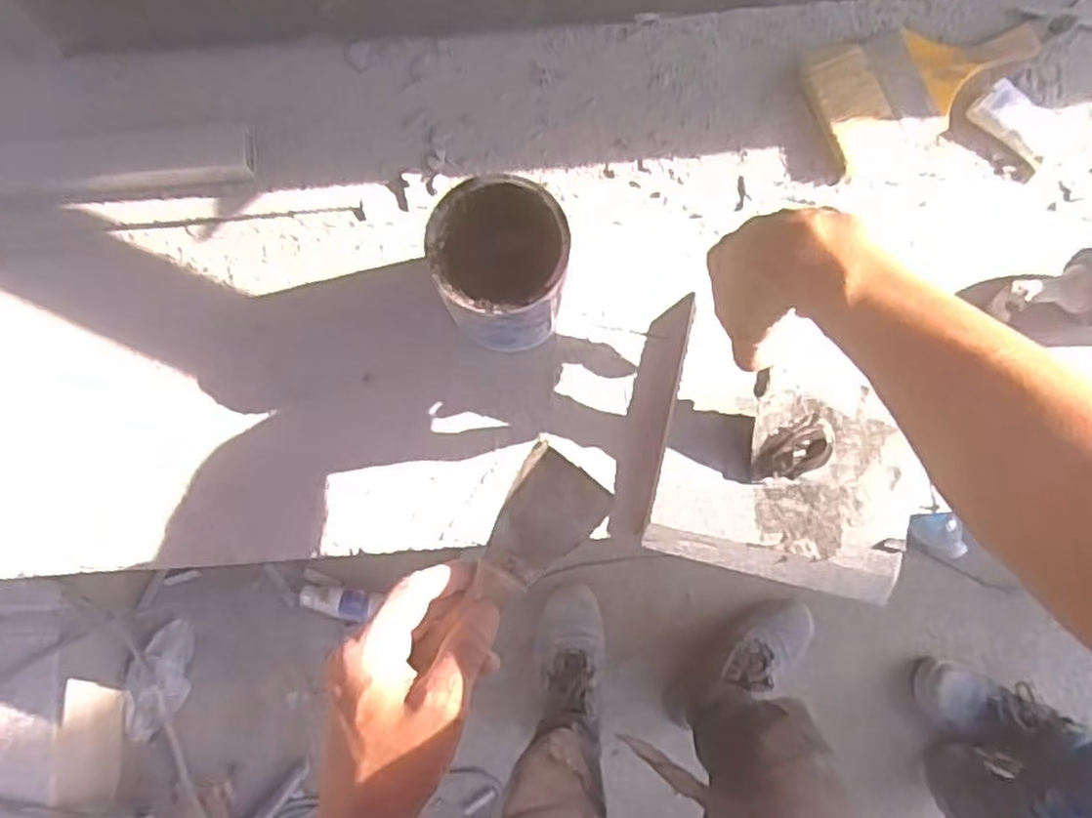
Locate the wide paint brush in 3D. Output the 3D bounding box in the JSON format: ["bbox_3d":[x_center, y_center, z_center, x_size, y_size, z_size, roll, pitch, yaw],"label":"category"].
[{"bbox_3d":[0.321,-0.281,0.637,0.194,0.025,0.102,-25,82,-3],"label":"wide paint brush"}]

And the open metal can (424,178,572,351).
[{"bbox_3d":[-0.033,-0.105,0.576,0.095,0.128,0.104,0,82,1],"label":"open metal can"}]

